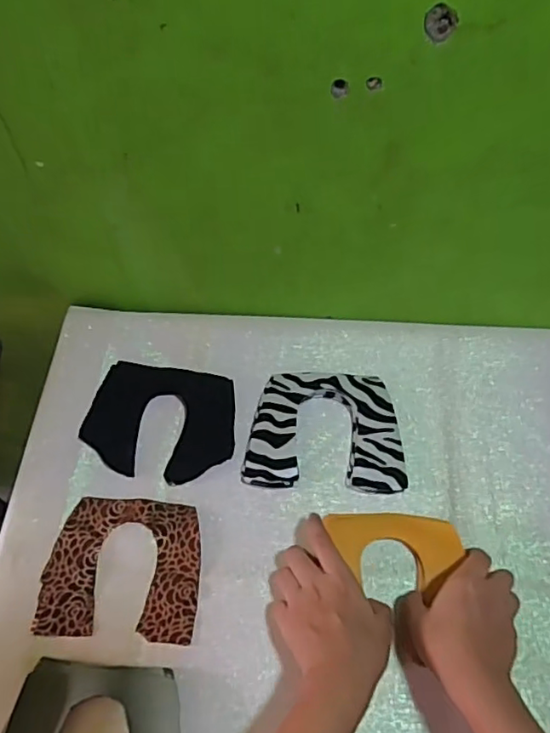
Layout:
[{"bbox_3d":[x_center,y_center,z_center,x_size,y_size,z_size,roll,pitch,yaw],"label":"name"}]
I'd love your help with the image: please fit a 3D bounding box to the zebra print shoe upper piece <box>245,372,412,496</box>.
[{"bbox_3d":[0.051,0.063,0.591,0.153,0.009,0.123,2,62,4],"label":"zebra print shoe upper piece"}]

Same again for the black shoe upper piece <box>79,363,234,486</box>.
[{"bbox_3d":[-0.114,0.055,0.602,0.146,0.008,0.120,12,63,3],"label":"black shoe upper piece"}]

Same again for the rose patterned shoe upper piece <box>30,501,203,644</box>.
[{"bbox_3d":[-0.138,0.183,0.536,0.137,0.006,0.120,4,63,-1],"label":"rose patterned shoe upper piece"}]

